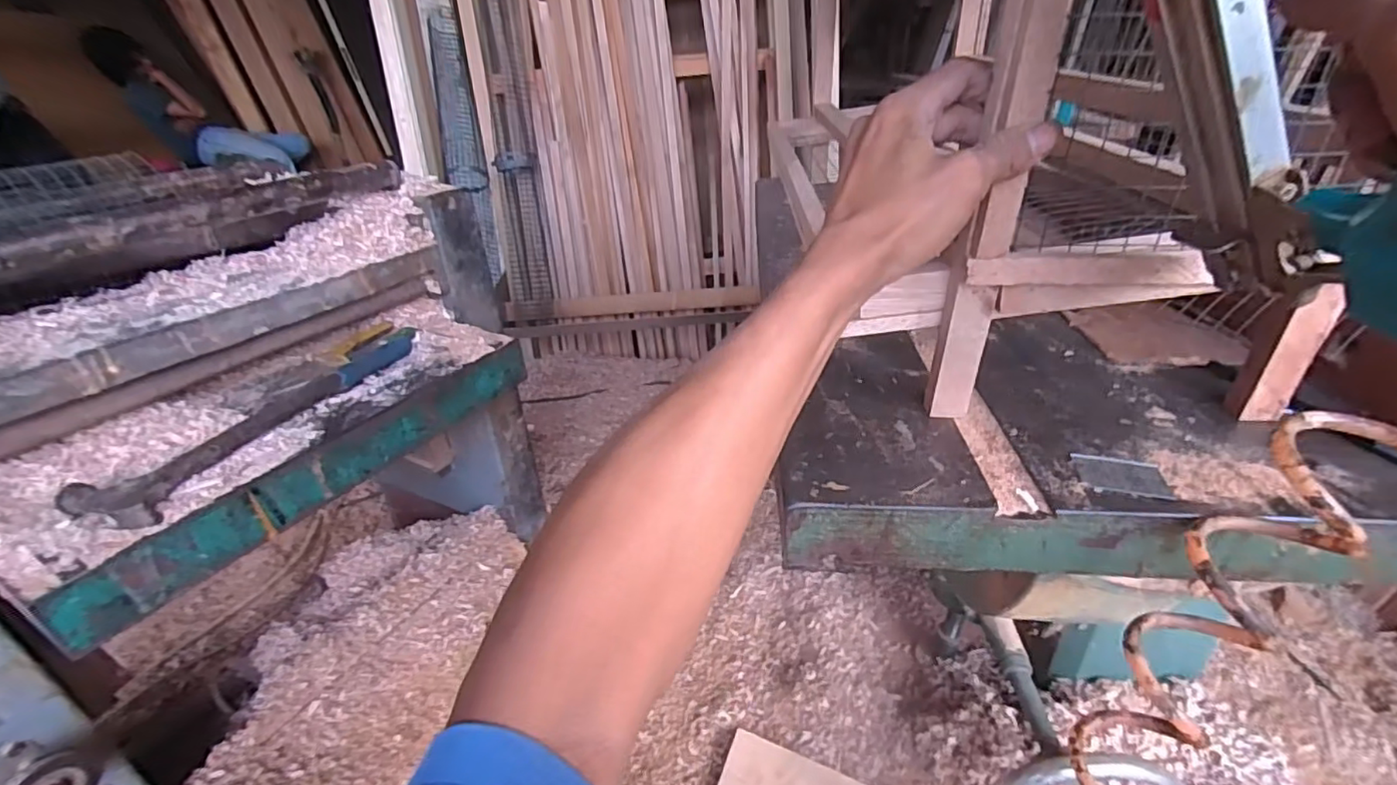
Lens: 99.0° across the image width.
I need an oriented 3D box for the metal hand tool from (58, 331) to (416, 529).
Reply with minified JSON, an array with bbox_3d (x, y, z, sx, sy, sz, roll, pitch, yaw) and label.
[{"bbox_3d":[-0.442,0.010,0.630,0.087,0.023,0.352,7,32,15],"label":"metal hand tool"}]

